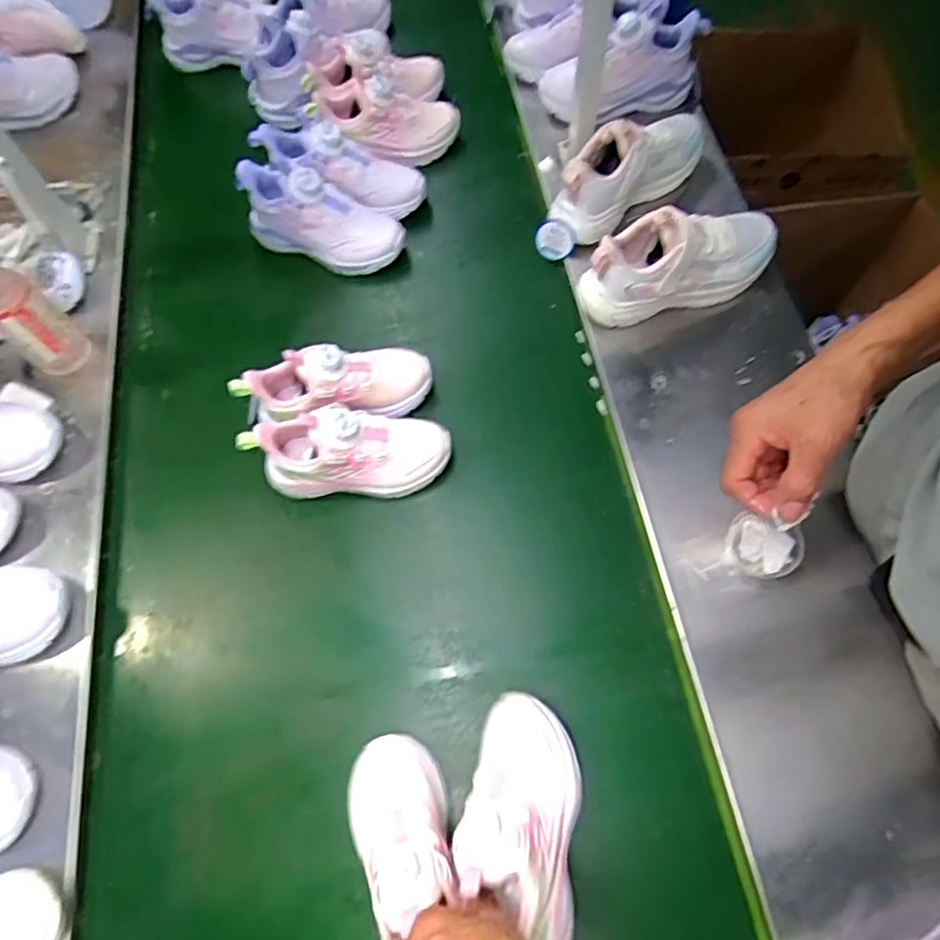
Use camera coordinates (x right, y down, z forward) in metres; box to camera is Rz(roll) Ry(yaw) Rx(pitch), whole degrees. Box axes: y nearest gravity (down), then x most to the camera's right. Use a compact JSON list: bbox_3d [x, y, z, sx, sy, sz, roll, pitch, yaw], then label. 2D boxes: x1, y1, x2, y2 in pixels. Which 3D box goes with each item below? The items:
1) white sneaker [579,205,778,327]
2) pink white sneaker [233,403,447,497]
[{"bbox_3d":[0.231,-0.231,0.660,0.218,0.095,0.072,-15,68,-7],"label":"white sneaker"},{"bbox_3d":[-0.123,-0.023,0.639,0.200,0.107,0.078,1,67,2],"label":"pink white sneaker"}]

